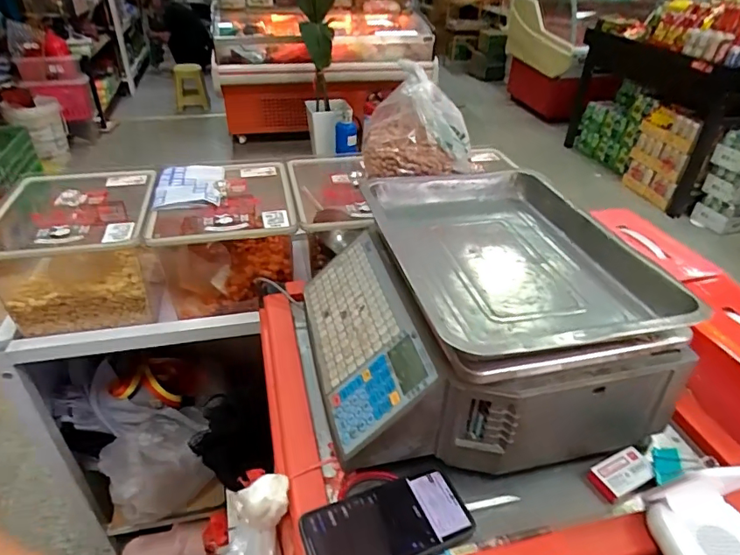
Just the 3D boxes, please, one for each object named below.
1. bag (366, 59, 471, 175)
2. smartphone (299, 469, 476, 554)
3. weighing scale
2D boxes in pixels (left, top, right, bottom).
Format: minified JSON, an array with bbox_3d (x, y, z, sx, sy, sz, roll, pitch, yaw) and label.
[{"bbox_3d":[0.085,-0.274,0.864,0.188,0.143,0.170,3,35,0],"label":"bag"},{"bbox_3d":[0.021,0.243,0.479,0.166,0.016,0.077,-12,37,-19],"label":"smartphone"},{"bbox_3d":[0.118,0.030,0.612,0.365,0.170,0.355,-6,36,-12],"label":"weighing scale"}]

